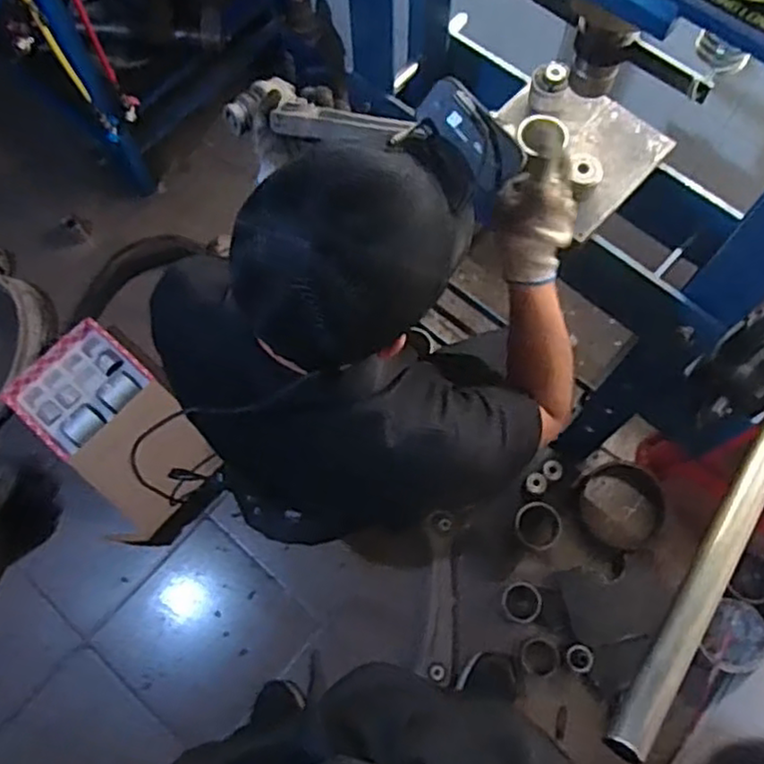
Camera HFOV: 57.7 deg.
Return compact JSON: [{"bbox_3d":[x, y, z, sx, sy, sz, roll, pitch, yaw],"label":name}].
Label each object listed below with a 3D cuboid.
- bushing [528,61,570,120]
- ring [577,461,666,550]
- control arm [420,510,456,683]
[{"bbox_3d":[0.207,-0.360,0.856,0.048,0.048,0.045,0,70,0],"label":"bushing"},{"bbox_3d":[0.464,0.236,1.349,0.169,0.043,0.165,0,70,0],"label":"ring"},{"bbox_3d":[0.107,0.398,1.295,0.064,0.037,0.305,5,70,2],"label":"control arm"}]

